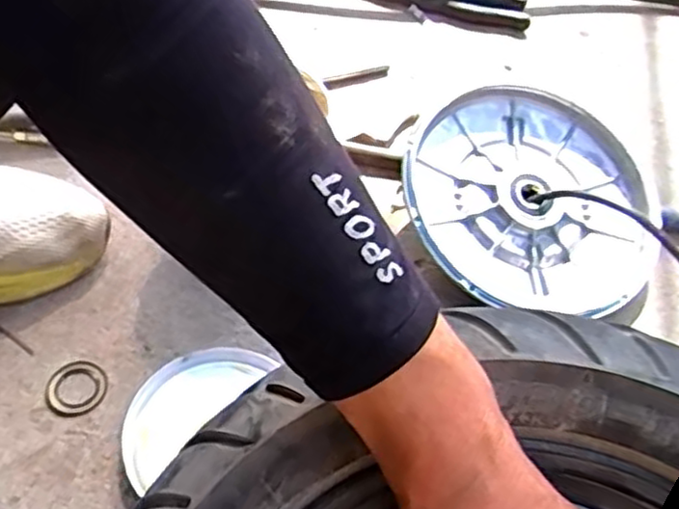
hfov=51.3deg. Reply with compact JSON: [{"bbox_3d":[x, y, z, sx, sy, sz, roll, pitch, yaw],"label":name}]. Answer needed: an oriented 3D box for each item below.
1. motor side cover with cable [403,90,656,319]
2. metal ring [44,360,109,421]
[{"bbox_3d":[0.165,-0.050,0.607,0.210,0.039,0.199,4,71,-11],"label":"motor side cover with cable"},{"bbox_3d":[-0.185,0.094,0.497,0.042,0.004,0.042,2,53,-3],"label":"metal ring"}]

